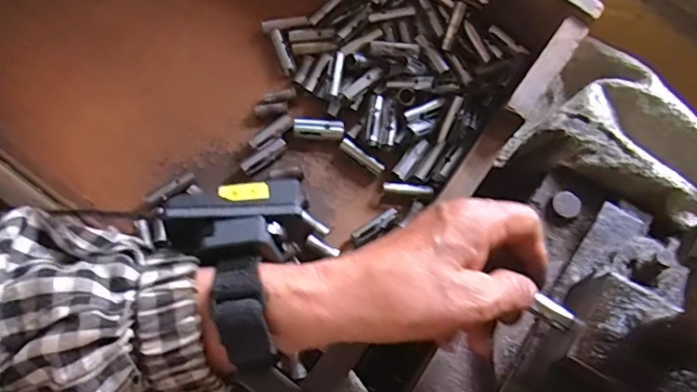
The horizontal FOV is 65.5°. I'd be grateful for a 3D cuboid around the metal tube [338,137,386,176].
[{"bbox_3d":[0.010,-0.028,0.406,0.037,0.007,0.009,37,79,7],"label":"metal tube"}]

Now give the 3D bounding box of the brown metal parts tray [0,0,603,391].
[{"bbox_3d":[-0.105,-0.123,0.394,0.440,0.131,0.340,38,79,7],"label":"brown metal parts tray"}]

